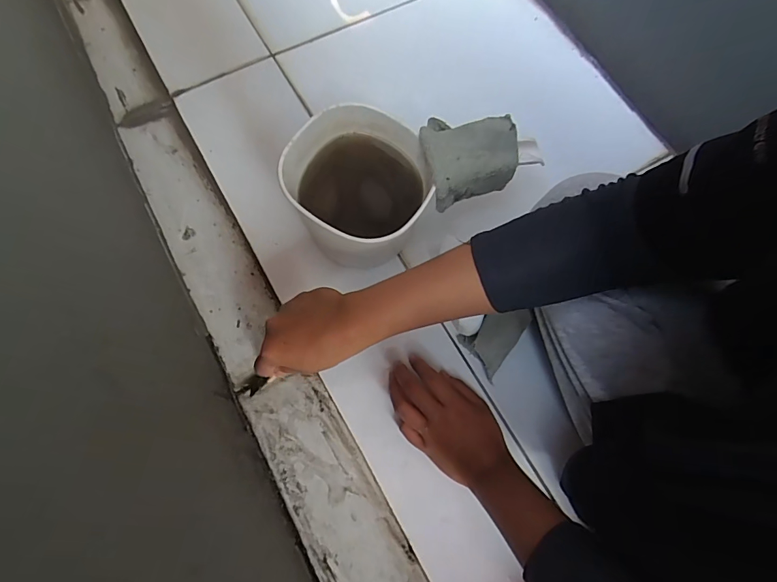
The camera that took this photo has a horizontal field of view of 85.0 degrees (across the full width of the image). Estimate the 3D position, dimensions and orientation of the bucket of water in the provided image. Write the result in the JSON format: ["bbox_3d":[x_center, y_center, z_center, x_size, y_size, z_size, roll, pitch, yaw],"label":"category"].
[{"bbox_3d":[-0.025,-0.106,0.458,0.140,0.121,0.141,1,72,-2],"label":"bucket of water"}]

